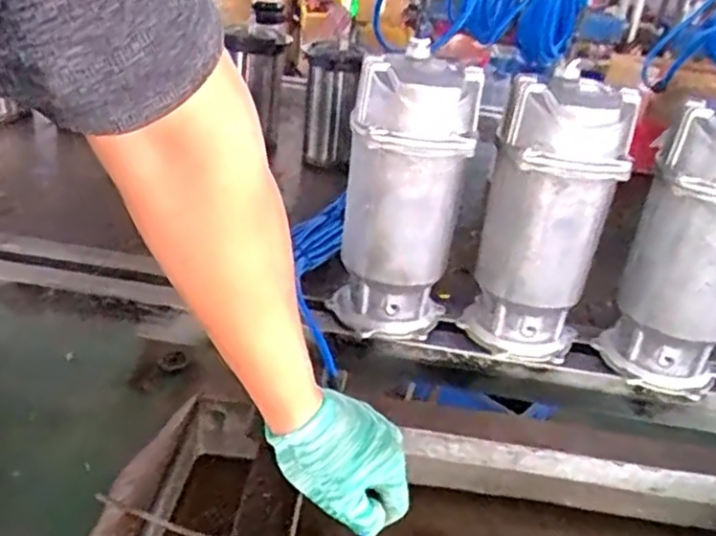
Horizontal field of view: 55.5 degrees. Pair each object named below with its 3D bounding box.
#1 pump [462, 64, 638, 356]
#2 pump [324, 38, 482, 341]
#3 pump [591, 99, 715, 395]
[{"bbox_3d":[0.201,-0.052,0.740,0.128,0.287,0.110,13,29,11],"label":"pump"},{"bbox_3d":[0.047,-0.073,0.747,0.134,0.292,0.116,11,29,6],"label":"pump"},{"bbox_3d":[0.347,-0.015,0.705,0.130,0.286,0.125,21,31,24],"label":"pump"}]

